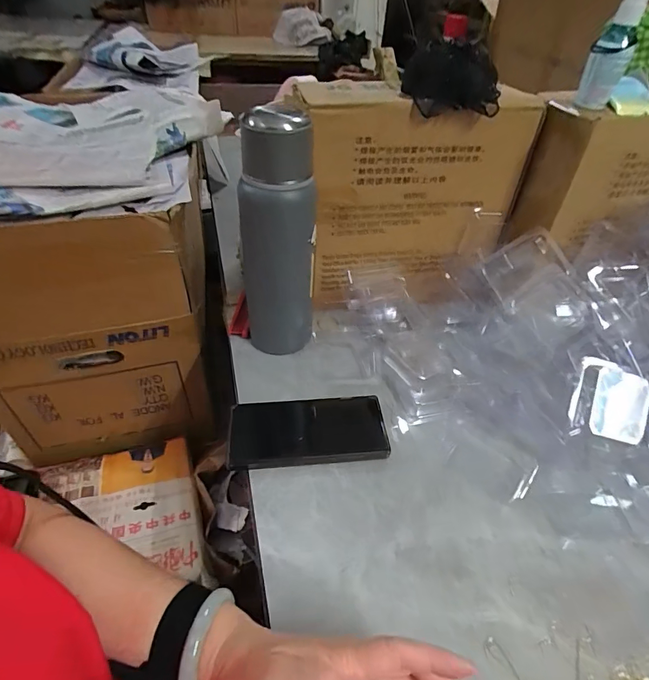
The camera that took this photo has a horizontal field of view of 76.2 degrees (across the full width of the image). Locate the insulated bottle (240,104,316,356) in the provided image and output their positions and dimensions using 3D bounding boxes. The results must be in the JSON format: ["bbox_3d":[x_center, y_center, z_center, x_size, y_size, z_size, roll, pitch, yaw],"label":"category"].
[{"bbox_3d":[-0.052,-0.103,0.464,0.079,0.271,0.066,-5,44,-9],"label":"insulated bottle"}]

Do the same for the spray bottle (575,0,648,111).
[{"bbox_3d":[0.300,-0.306,0.426,0.038,0.114,0.033,23,45,20],"label":"spray bottle"}]

